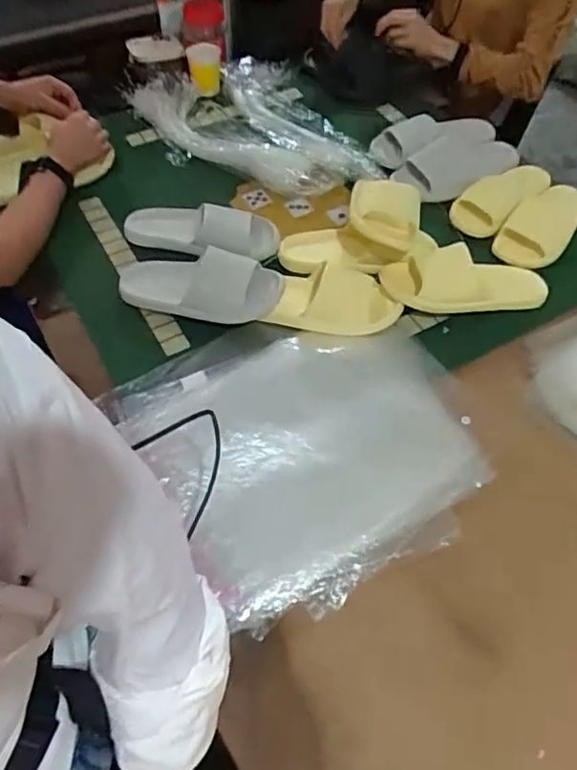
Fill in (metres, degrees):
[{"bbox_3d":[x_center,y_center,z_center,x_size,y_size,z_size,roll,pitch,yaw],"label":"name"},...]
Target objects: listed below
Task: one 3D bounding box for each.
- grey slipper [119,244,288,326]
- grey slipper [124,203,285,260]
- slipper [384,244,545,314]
[{"bbox_3d":[-0.139,-0.156,0.895,0.255,0.061,0.099,12,58,4],"label":"grey slipper"},{"bbox_3d":[-0.150,-0.259,0.997,0.262,0.058,0.118,9,57,2],"label":"grey slipper"},{"bbox_3d":[0.278,-0.160,0.935,0.251,0.066,0.103,-1,58,-4],"label":"slipper"}]

